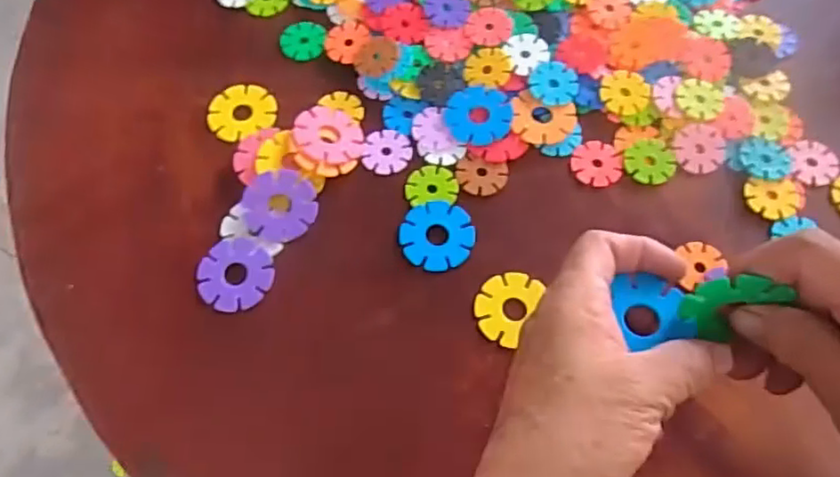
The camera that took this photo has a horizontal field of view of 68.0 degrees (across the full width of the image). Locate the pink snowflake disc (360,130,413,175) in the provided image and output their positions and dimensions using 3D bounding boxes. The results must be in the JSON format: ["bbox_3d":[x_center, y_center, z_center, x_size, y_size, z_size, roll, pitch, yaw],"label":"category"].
[{"bbox_3d":[-0.021,-0.055,0.395,0.031,0.004,0.032,0,66,1],"label":"pink snowflake disc"}]

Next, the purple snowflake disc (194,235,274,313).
[{"bbox_3d":[-0.107,0.021,0.360,0.043,0.004,0.042,0,66,1],"label":"purple snowflake disc"}]

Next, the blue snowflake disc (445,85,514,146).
[{"bbox_3d":[0.039,-0.081,0.404,0.042,0.004,0.044,0,66,1],"label":"blue snowflake disc"}]

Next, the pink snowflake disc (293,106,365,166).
[{"bbox_3d":[-0.058,-0.066,0.395,0.044,0.004,0.044,12,58,-19],"label":"pink snowflake disc"}]

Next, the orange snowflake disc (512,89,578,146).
[{"bbox_3d":[0.079,-0.077,0.404,0.042,0.006,0.035,17,68,8],"label":"orange snowflake disc"}]

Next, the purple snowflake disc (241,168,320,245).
[{"bbox_3d":[-0.084,-0.020,0.374,0.044,0.004,0.043,0,83,0],"label":"purple snowflake disc"}]

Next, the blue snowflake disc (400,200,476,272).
[{"bbox_3d":[0.010,-0.002,0.371,0.042,0.004,0.043,0,66,1],"label":"blue snowflake disc"}]

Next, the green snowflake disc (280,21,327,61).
[{"bbox_3d":[-0.082,-0.141,0.438,0.031,0.004,0.034,0,66,1],"label":"green snowflake disc"}]

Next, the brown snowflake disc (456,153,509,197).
[{"bbox_3d":[0.038,-0.040,0.387,0.031,0.004,0.026,15,67,7],"label":"brown snowflake disc"}]

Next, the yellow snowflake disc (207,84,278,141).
[{"bbox_3d":[-0.118,-0.085,0.412,0.045,0.004,0.039,-34,70,-13],"label":"yellow snowflake disc"}]

